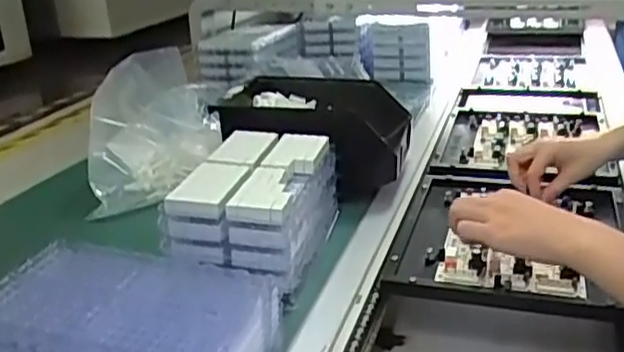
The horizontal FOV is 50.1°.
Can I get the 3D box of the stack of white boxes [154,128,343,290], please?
[{"bbox_3d":[-0.055,0.024,0.701,0.139,0.089,0.206,2,19,10],"label":"stack of white boxes"}]

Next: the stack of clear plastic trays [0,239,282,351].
[{"bbox_3d":[-0.141,0.124,0.521,0.213,0.078,0.141,5,24,16],"label":"stack of clear plastic trays"}]

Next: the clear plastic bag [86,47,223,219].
[{"bbox_3d":[-0.197,-0.062,0.833,0.154,0.178,0.132,-5,19,-12],"label":"clear plastic bag"}]

